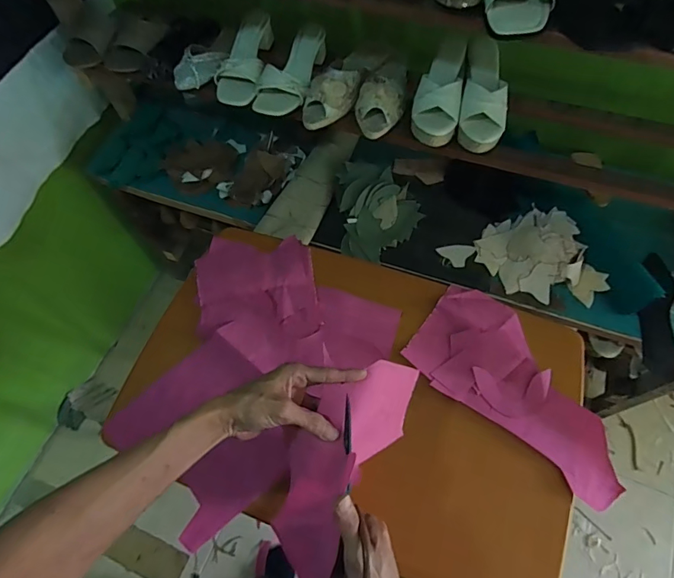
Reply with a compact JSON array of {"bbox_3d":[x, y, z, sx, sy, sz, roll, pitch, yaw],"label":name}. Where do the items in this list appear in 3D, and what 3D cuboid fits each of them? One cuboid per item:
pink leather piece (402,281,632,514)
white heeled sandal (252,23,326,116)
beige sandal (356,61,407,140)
[{"bbox_3d":[0.318,0.161,0.753,0.382,0.021,0.197,37,70,19],"label":"pink leather piece"},{"bbox_3d":[-0.089,-0.450,0.883,0.108,0.066,0.227,9,63,7],"label":"white heeled sandal"},{"bbox_3d":[0.088,-0.387,0.836,0.094,0.063,0.208,5,63,5],"label":"beige sandal"}]

